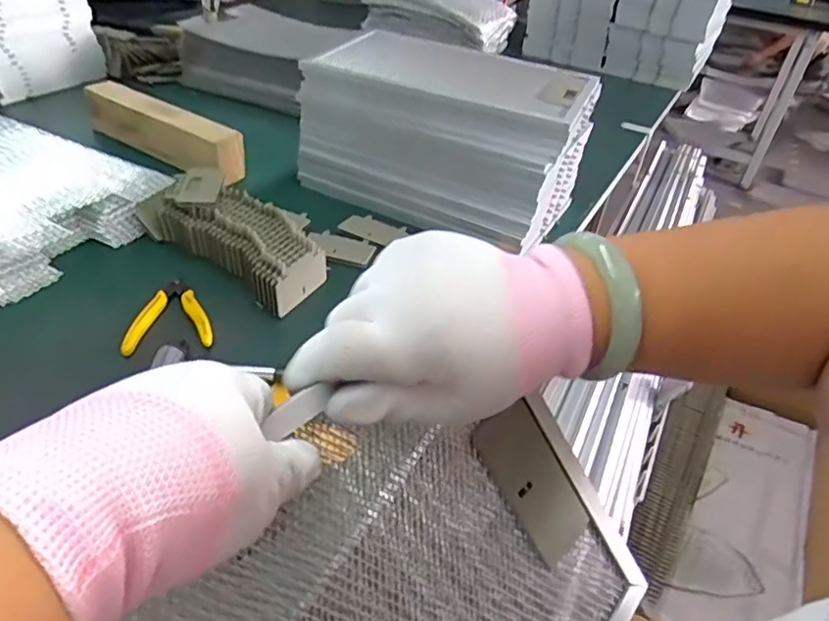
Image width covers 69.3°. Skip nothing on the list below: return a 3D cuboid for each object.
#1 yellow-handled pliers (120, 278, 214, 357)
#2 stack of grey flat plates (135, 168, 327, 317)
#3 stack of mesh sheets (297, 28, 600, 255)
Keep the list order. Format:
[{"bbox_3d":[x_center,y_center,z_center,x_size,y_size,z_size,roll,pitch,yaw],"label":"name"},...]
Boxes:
[{"bbox_3d":[-0.242,0.002,0.591,0.079,0.011,0.104,-5,39,-16],"label":"yellow-handled pliers"},{"bbox_3d":[-0.197,-0.086,0.670,0.219,0.057,0.094,28,42,25],"label":"stack of grey flat plates"},{"bbox_3d":[0.043,-0.243,0.812,0.351,0.160,0.231,20,39,17],"label":"stack of mesh sheets"}]

